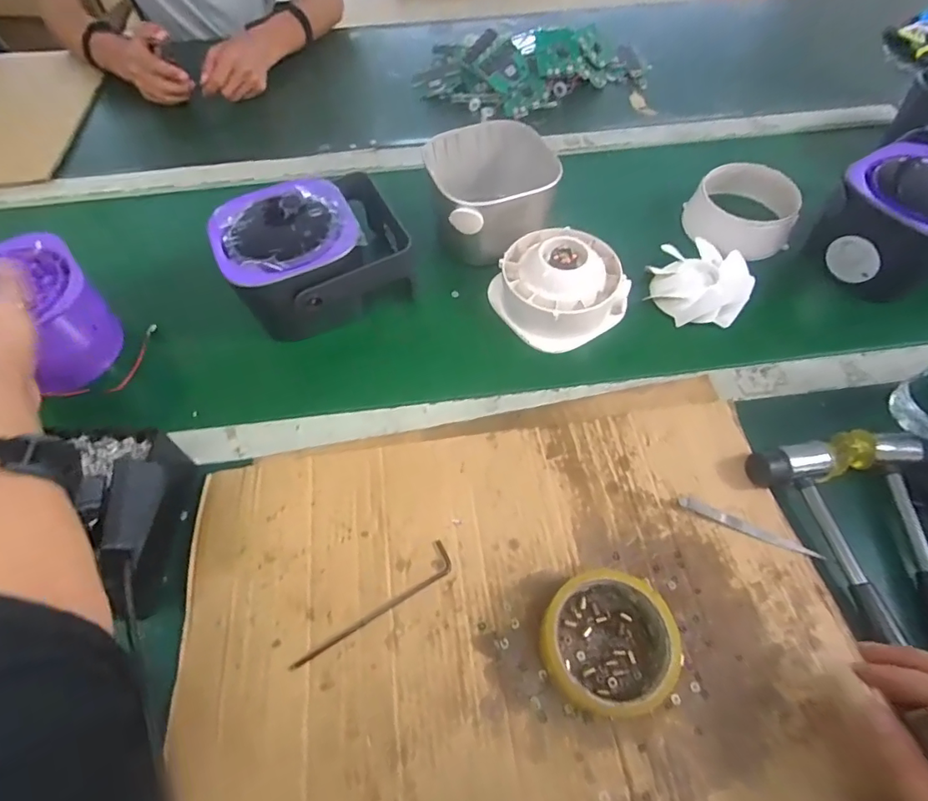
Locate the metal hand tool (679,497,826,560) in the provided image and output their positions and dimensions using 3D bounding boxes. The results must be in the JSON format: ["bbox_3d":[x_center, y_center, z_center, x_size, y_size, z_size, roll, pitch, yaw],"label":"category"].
[{"bbox_3d":[0.242,0.107,0.413,0.116,0.007,0.014,19,61,12],"label":"metal hand tool"}]

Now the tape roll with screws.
[{"bbox_3d":[0.102,0.175,0.355,0.091,0.041,0.088,-1,59,1],"label":"tape roll with screws"}]

